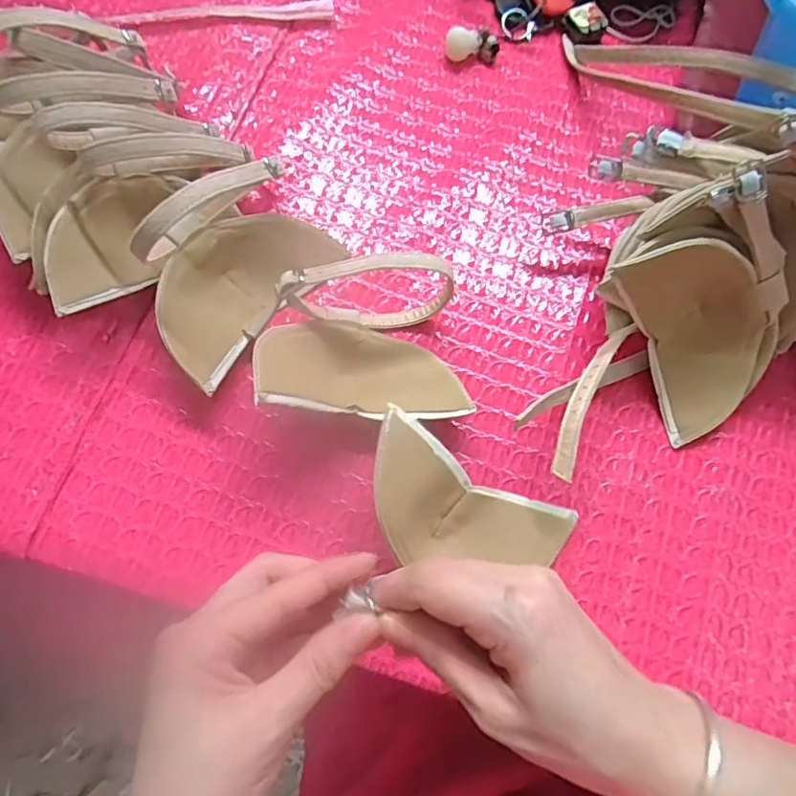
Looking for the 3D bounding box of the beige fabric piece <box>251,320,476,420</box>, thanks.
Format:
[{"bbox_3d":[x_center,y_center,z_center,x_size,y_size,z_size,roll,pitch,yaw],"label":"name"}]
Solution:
[{"bbox_3d":[-0.016,-0.019,0.303,0.109,0.065,0.065,-4,72,-3],"label":"beige fabric piece"}]

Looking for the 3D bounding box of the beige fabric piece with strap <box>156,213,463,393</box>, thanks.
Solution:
[{"bbox_3d":[-0.056,-0.071,0.329,0.161,0.045,0.091,-23,74,-9],"label":"beige fabric piece with strap"}]

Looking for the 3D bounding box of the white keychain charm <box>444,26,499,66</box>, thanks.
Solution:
[{"bbox_3d":[0.053,-0.253,0.401,0.039,0.019,0.015,4,72,-1],"label":"white keychain charm"}]

